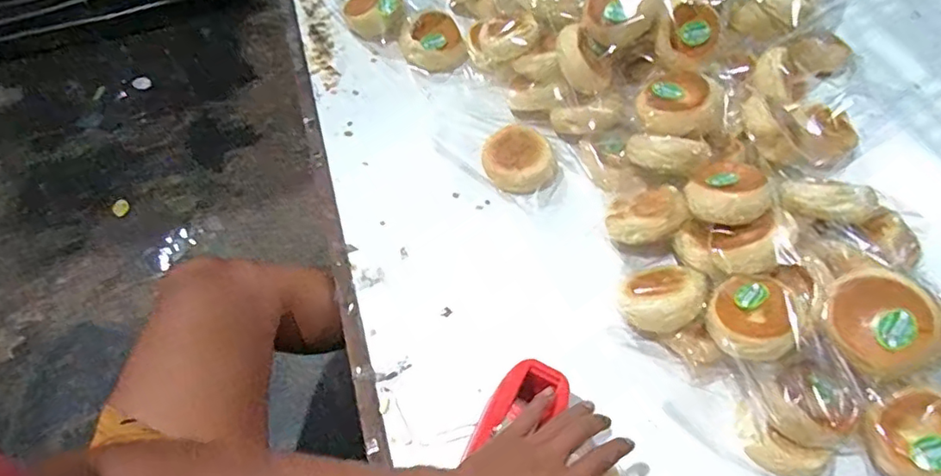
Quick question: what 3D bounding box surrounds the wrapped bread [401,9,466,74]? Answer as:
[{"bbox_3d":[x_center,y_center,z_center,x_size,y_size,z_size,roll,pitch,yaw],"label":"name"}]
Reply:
[{"bbox_3d":[-0.055,-0.288,0.836,0.097,0.048,0.083,-1,61,-2],"label":"wrapped bread"}]

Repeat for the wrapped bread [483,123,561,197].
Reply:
[{"bbox_3d":[0.062,-0.099,0.743,0.090,0.050,0.086,1,61,-1],"label":"wrapped bread"}]

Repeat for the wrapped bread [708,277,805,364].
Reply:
[{"bbox_3d":[0.289,0.080,0.574,0.080,0.029,0.085,25,63,13],"label":"wrapped bread"}]

